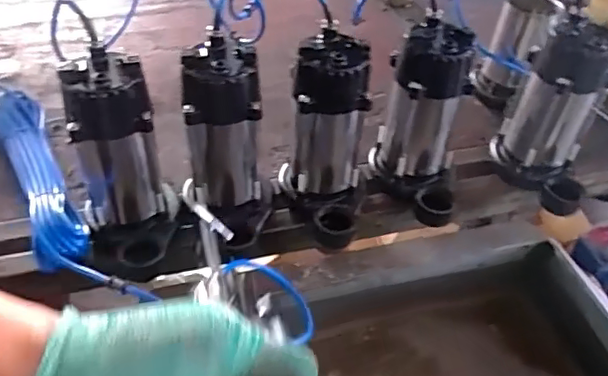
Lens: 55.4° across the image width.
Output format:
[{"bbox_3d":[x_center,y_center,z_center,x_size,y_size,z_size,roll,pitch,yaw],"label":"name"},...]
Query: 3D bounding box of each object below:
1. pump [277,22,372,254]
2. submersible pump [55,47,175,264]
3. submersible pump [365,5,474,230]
[{"bbox_3d":[0.035,-0.058,0.728,0.092,0.233,0.148,-15,47,-19],"label":"pump"},{"bbox_3d":[-0.217,-0.022,0.685,0.105,0.255,0.104,-16,48,-20],"label":"submersible pump"},{"bbox_3d":[0.156,-0.079,0.753,0.113,0.233,0.122,9,44,4],"label":"submersible pump"}]

